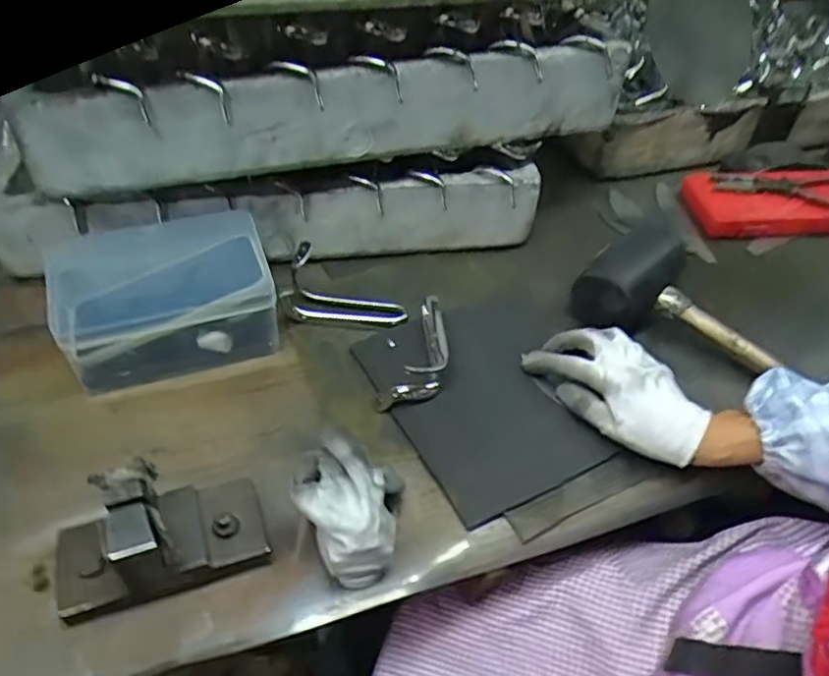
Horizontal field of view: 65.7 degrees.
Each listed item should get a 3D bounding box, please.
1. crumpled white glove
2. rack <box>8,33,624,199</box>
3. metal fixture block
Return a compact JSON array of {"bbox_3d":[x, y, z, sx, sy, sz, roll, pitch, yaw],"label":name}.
[{"bbox_3d":[-0.042,0.112,0.441,0.067,0.071,0.092,11,45,8],"label":"crumpled white glove"},{"bbox_3d":[-0.046,-0.191,0.549,0.517,0.098,0.056,-12,47,-15],"label":"rack"},{"bbox_3d":[-0.167,0.125,0.418,0.127,0.075,0.064,-16,48,-19],"label":"metal fixture block"}]

